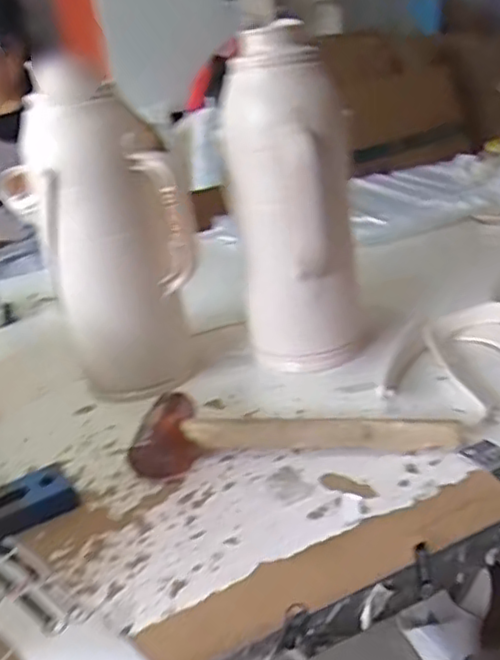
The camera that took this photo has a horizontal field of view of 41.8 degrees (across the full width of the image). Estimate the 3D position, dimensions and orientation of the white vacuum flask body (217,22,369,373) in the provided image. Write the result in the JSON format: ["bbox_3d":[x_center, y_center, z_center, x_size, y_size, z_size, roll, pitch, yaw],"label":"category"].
[{"bbox_3d":[0.051,-0.129,0.709,0.113,0.337,0.103,8,28,33],"label":"white vacuum flask body"}]

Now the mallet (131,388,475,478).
[{"bbox_3d":[0.040,0.084,0.599,0.281,0.044,0.090,-5,24,7],"label":"mallet"}]

